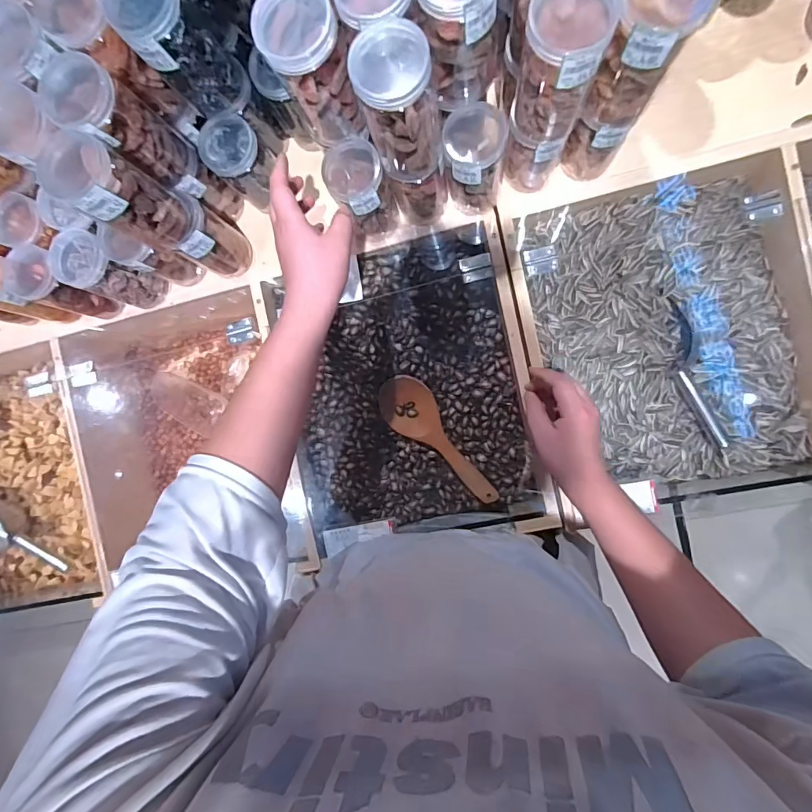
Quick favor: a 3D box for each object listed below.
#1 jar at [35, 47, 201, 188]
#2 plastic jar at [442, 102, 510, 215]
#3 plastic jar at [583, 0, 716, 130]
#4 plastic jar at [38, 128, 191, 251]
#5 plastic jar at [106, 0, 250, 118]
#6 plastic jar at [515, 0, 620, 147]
[{"bbox_3d":[-0.287,-0.282,0.461,0.071,0.132,0.059,31,95,7],"label":"jar"},{"bbox_3d":[0.077,-0.273,0.518,0.062,0.126,0.061,0,91,9],"label":"plastic jar"},{"bbox_3d":[0.196,-0.296,0.379,0.060,0.135,0.066,0,91,9],"label":"plastic jar"},{"bbox_3d":[-0.283,-0.210,0.456,0.065,0.126,0.059,27,95,7],"label":"plastic jar"},{"bbox_3d":[-0.218,-0.351,0.449,0.064,0.135,0.062,0,91,9],"label":"plastic jar"},{"bbox_3d":[0.131,-0.287,0.395,0.061,0.134,0.059,0,91,9],"label":"plastic jar"}]

